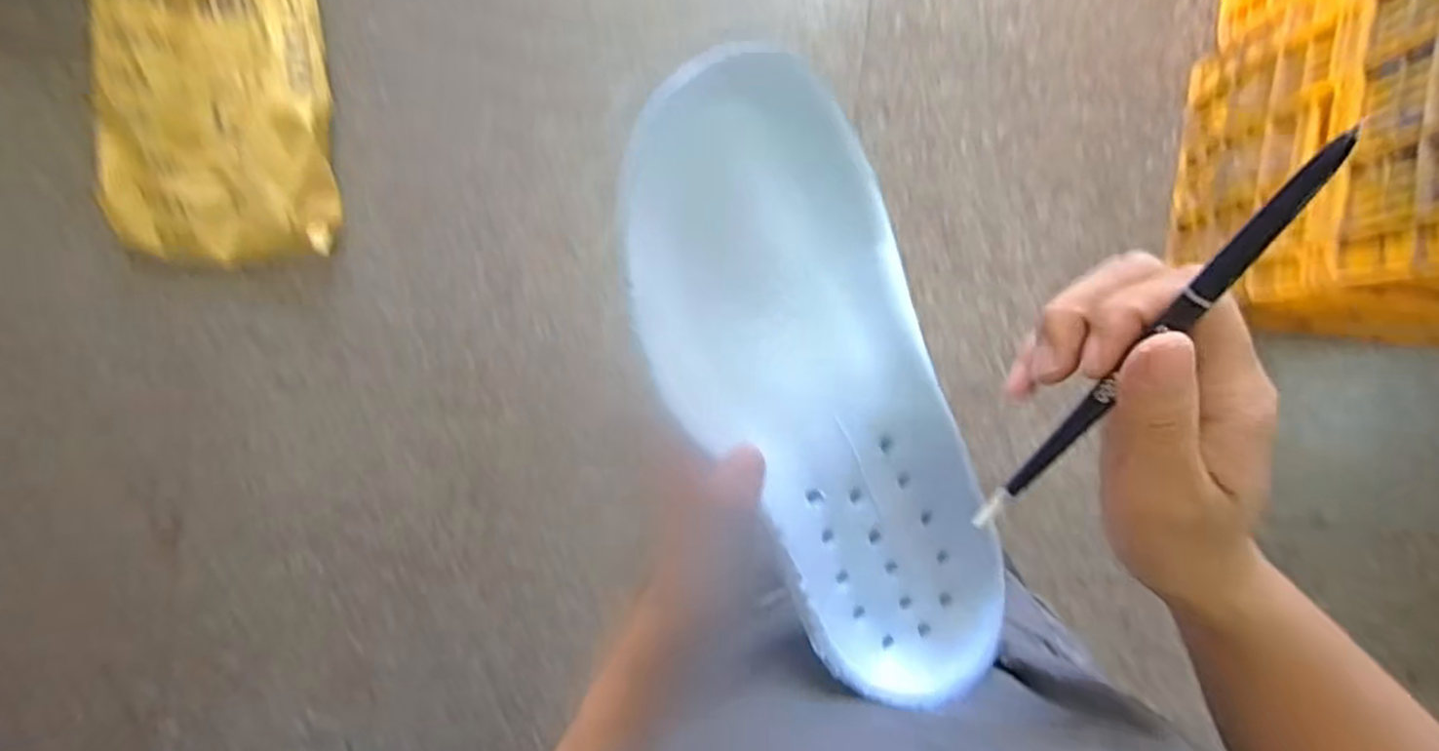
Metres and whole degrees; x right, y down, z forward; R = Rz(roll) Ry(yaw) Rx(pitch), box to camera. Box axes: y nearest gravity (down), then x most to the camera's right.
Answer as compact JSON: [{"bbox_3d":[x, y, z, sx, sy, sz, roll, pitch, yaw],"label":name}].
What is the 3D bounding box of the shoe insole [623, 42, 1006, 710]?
[{"bbox_3d":[0.051,0.020,0.334,0.116,0.039,0.313,-24,106,3],"label":"shoe insole"}]

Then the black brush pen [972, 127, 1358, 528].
[{"bbox_3d":[0.127,-0.002,0.227,0.008,0.007,0.158,30,127,5],"label":"black brush pen"}]

